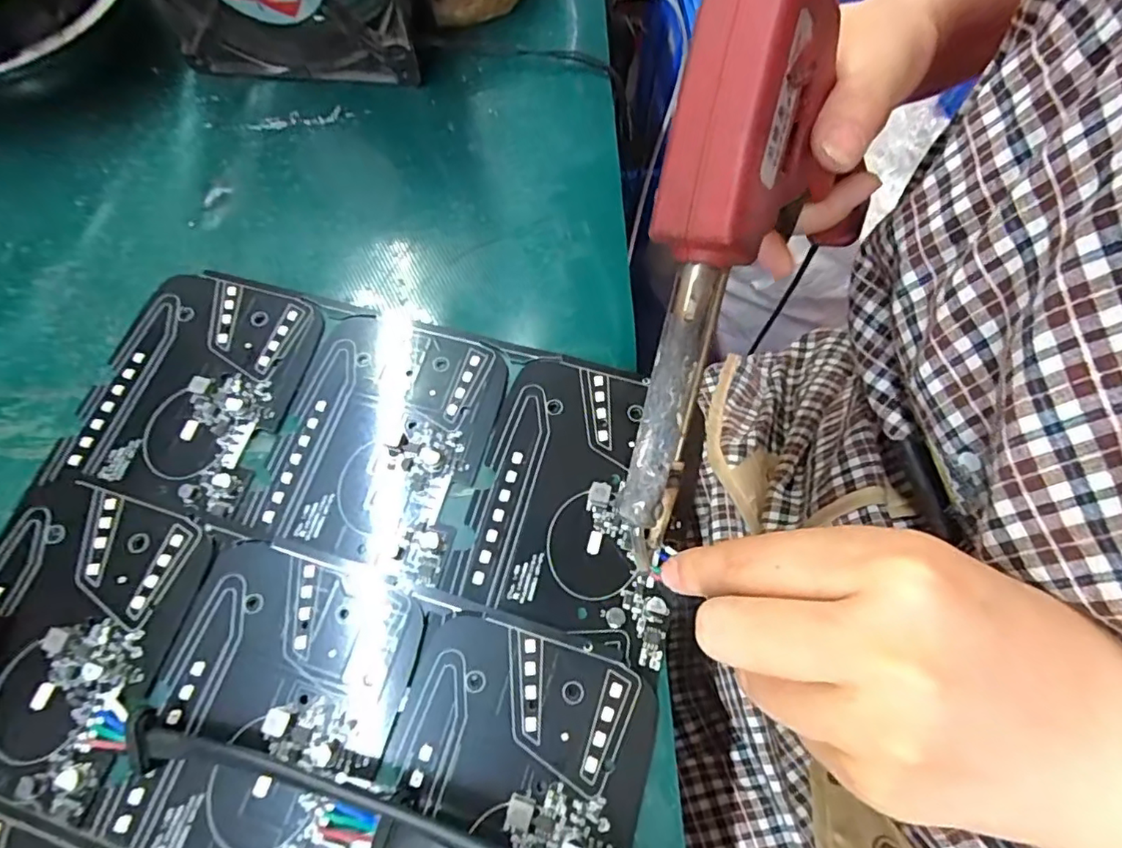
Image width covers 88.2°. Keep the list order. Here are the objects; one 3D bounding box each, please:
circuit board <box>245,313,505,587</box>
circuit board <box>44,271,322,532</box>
[{"bbox_3d":[-0.068,0.004,0.220,0.073,0.004,0.096,16,68,5],"label":"circuit board"},{"bbox_3d":[-0.145,-0.016,0.227,0.075,0.004,0.097,11,67,3],"label":"circuit board"}]

